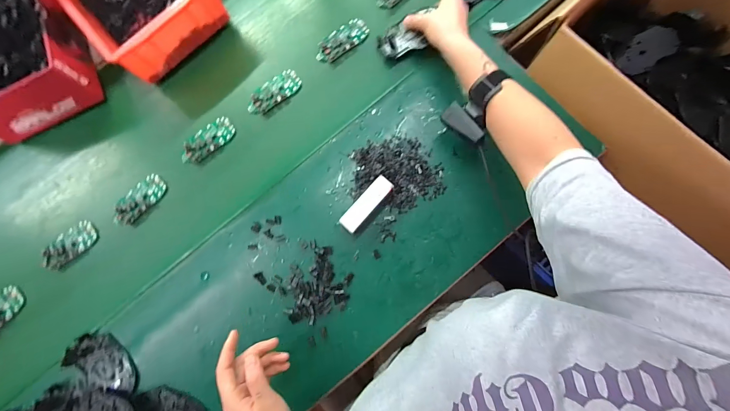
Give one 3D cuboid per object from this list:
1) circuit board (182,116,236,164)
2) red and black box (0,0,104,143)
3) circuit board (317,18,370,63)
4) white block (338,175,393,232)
[{"bbox_3d":[-0.273,-0.111,0.537,0.102,0.014,0.046,-39,79,-3],"label":"circuit board"},{"bbox_3d":[-0.592,-0.259,0.529,0.205,0.091,0.228,-27,78,-1],"label":"red and black box"},{"bbox_3d":[-0.042,-0.292,0.547,0.103,0.012,0.045,-39,79,-3],"label":"circuit board"},{"bbox_3d":[0.003,-0.002,0.478,0.029,0.031,0.096,41,85,11],"label":"white block"}]

